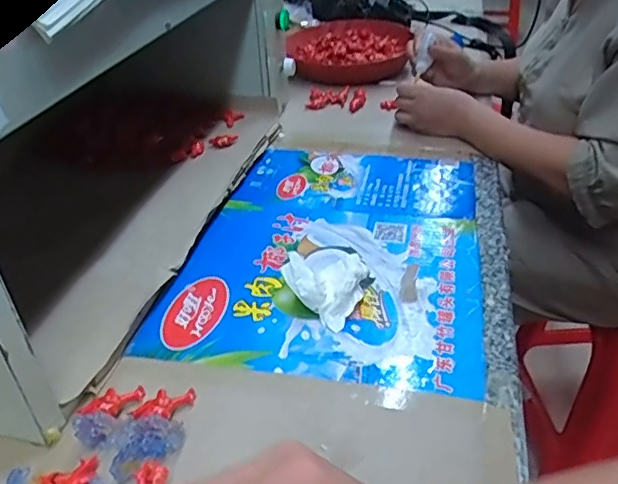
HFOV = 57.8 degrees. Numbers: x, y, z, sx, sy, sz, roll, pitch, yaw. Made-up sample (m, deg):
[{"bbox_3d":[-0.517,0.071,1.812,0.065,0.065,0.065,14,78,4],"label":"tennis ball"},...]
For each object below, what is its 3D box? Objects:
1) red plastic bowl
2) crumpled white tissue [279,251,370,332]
[{"bbox_3d":[0.072,-0.374,1.073,0.228,0.070,0.236,0,36,0],"label":"red plastic bowl"},{"bbox_3d":[0.019,0.034,0.519,0.067,0.042,0.070,22,42,30],"label":"crumpled white tissue"}]

